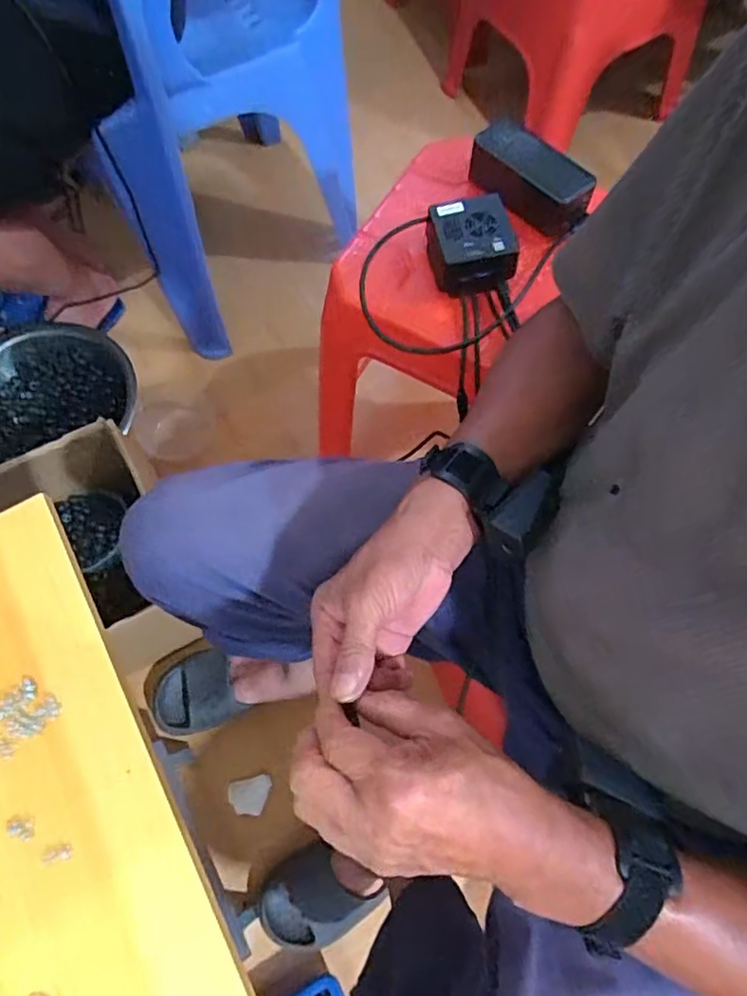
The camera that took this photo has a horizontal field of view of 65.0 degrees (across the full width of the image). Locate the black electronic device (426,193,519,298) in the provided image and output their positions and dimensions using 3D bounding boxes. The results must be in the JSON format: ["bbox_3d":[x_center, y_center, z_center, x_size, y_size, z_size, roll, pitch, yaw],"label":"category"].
[{"bbox_3d":[0.090,-0.239,0.562,0.078,0.047,0.075,-8,68,-2],"label":"black electronic device"}]

